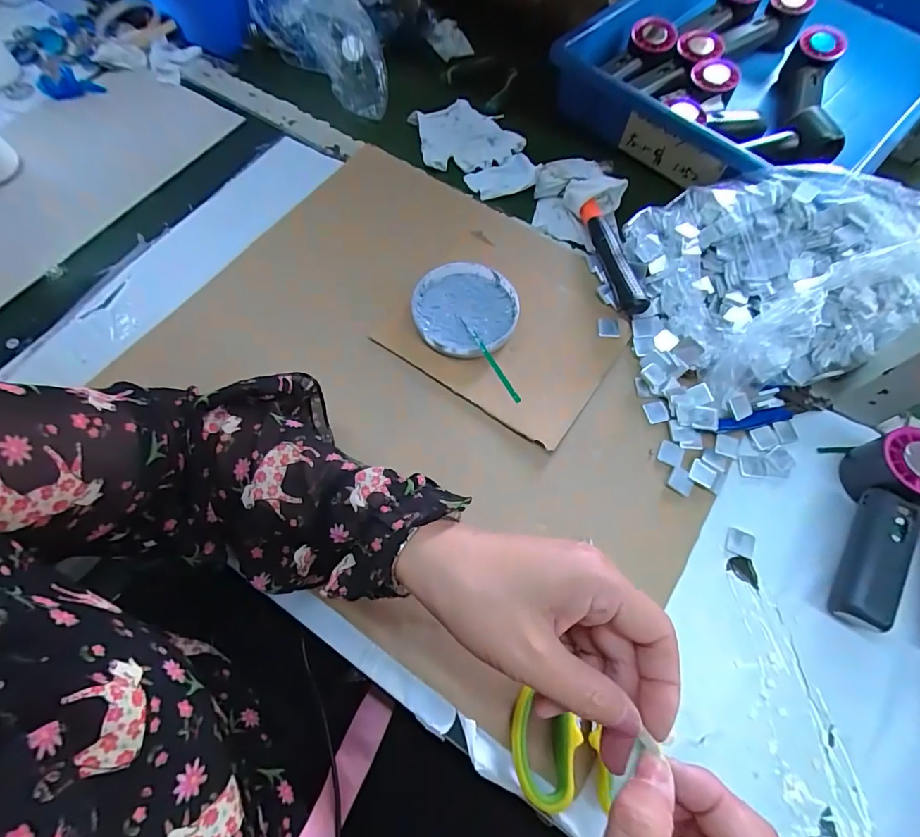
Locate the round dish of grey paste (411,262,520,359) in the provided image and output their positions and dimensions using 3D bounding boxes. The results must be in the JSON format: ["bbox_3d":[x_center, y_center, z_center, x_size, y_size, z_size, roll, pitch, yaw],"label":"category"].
[{"bbox_3d":[0.005,-0.104,0.445,0.098,0.018,0.104,1,66,-2],"label":"round dish of grey paste"}]

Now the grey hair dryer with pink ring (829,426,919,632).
[{"bbox_3d":[0.334,0.085,0.359,0.049,0.053,0.152,25,67,9],"label":"grey hair dryer with pink ring"}]

